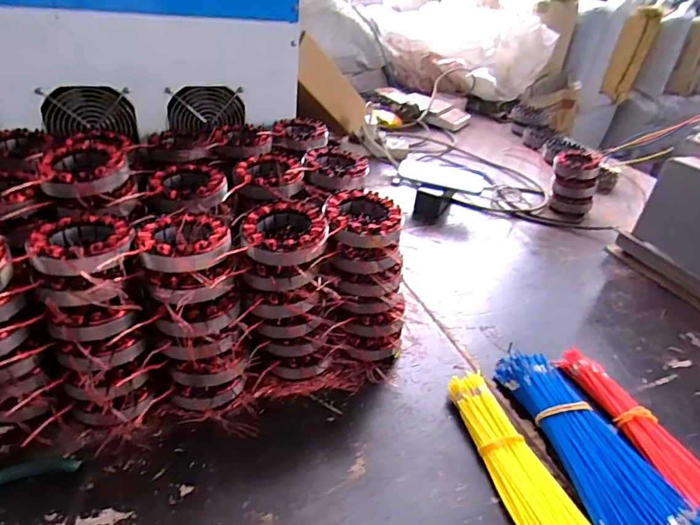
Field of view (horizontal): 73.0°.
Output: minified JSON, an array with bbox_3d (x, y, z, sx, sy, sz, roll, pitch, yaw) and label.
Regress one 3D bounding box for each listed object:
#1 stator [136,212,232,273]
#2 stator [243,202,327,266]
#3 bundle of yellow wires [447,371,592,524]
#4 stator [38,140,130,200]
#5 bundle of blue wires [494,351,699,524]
[{"bbox_3d":[-0.161,-0.022,0.464,0.084,0.026,0.096,-1,34,-14],"label":"stator"},{"bbox_3d":[-0.068,-0.027,0.489,0.087,0.036,0.094,3,34,-7],"label":"stator"},{"bbox_3d":[0.174,0.210,0.465,0.071,0.028,0.241,-2,34,-15],"label":"bundle of yellow wires"},{"bbox_3d":[-0.284,-0.099,0.510,0.080,0.034,0.090,-11,38,-26],"label":"stator"},{"bbox_3d":[0.246,0.190,0.495,0.096,0.038,0.245,-5,35,-19],"label":"bundle of blue wires"}]

